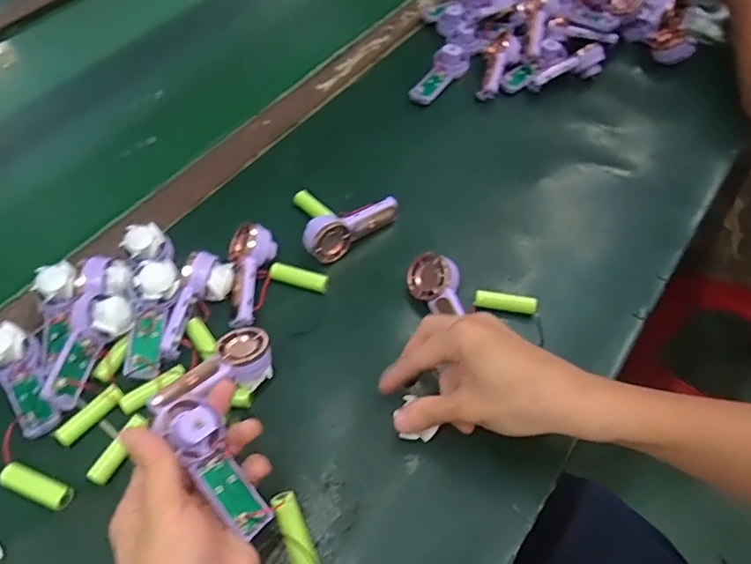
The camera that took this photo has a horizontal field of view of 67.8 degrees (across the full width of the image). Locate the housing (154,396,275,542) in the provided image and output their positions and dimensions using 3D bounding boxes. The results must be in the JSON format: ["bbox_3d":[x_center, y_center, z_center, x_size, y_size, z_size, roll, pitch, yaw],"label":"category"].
[{"bbox_3d":[-0.096,0.113,0.340,0.027,0.024,0.091,-34,97,-21],"label":"housing"}]

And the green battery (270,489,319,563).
[{"bbox_3d":[-0.050,0.163,0.356,0.016,0.016,0.054,-20,97,-13],"label":"green battery"}]

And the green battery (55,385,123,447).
[{"bbox_3d":[-0.209,0.098,0.412,0.014,0.015,0.051,36,63,22],"label":"green battery"}]

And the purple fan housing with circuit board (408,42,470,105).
[{"bbox_3d":[0.070,-0.236,0.641,0.037,0.020,0.087,33,74,21],"label":"purple fan housing with circuit board"}]

